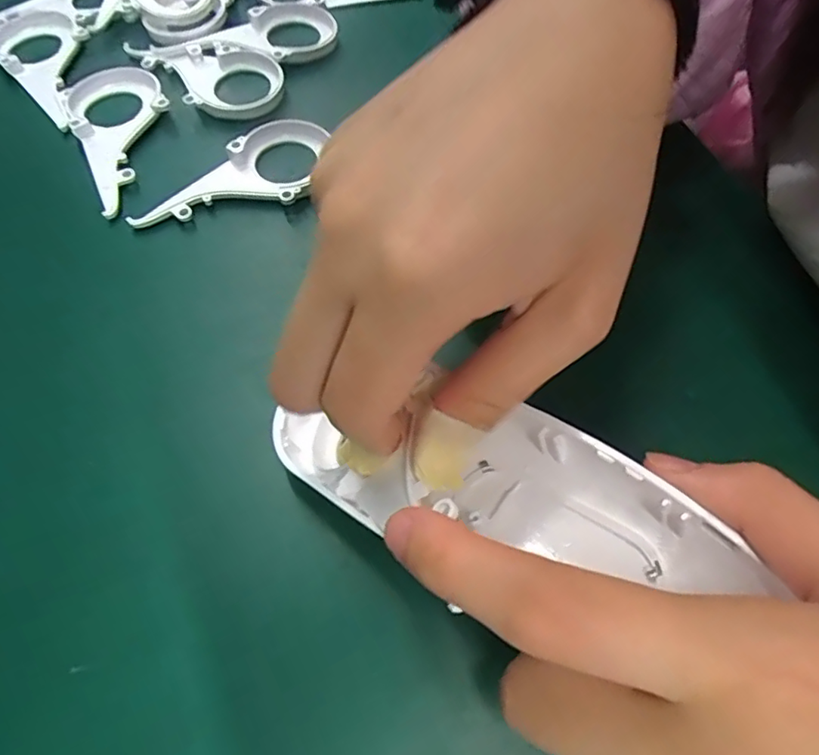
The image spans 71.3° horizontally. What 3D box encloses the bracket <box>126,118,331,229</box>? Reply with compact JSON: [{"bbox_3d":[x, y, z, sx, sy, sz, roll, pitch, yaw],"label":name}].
[{"bbox_3d":[-0.074,-0.085,0.256,0.093,0.011,0.046,-39,68,-19],"label":"bracket"}]

